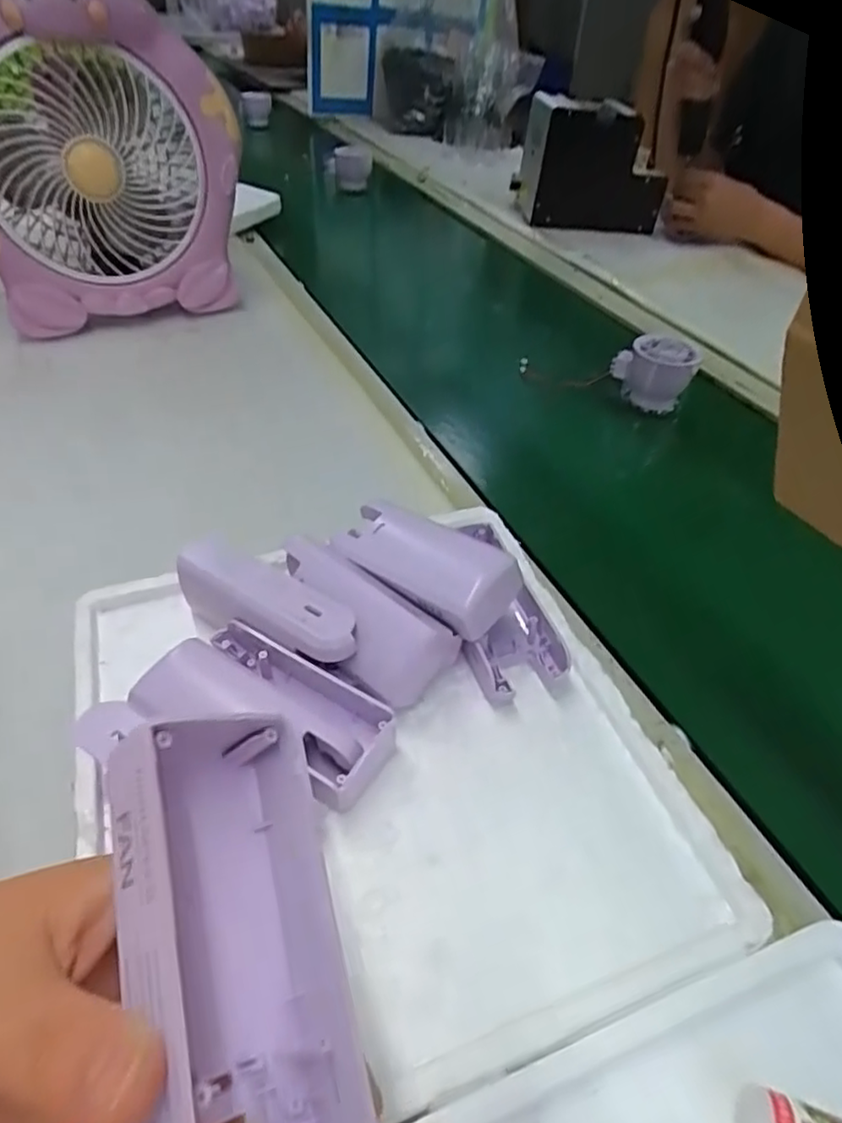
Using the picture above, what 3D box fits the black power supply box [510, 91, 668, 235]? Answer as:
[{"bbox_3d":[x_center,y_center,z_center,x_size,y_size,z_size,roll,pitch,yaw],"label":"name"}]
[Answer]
[{"bbox_3d":[0.242,-0.565,0.951,0.189,0.151,0.121,-1,44,-5],"label":"black power supply box"}]

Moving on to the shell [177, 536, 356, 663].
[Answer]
[{"bbox_3d":[-0.076,0.020,0.332,0.100,0.023,0.034,22,47,18],"label":"shell"}]

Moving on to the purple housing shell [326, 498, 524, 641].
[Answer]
[{"bbox_3d":[-0.001,-0.002,0.348,0.100,0.028,0.040,31,50,25],"label":"purple housing shell"}]

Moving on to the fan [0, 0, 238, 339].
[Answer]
[{"bbox_3d":[-0.307,-0.358,0.606,0.258,0.267,0.143,-20,49,-23],"label":"fan"}]

